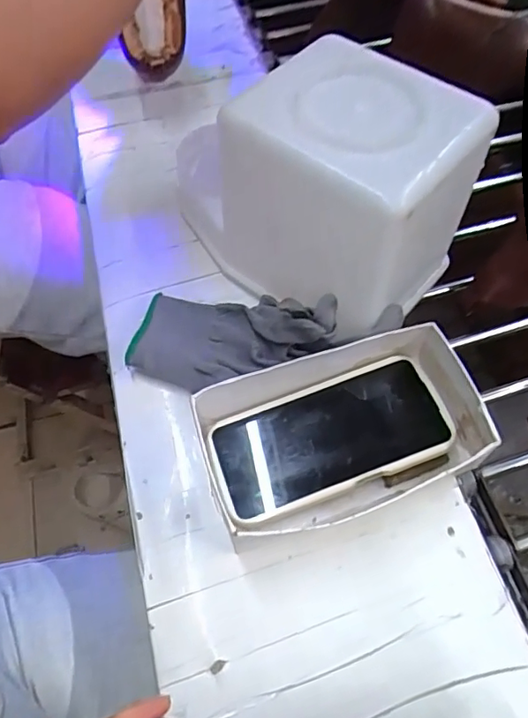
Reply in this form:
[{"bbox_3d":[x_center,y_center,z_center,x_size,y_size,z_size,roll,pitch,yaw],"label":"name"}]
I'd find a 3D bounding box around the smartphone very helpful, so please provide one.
[{"bbox_3d":[0.045,0.055,0.395,0.164,0.007,0.080,-20,57,-4],"label":"smartphone"}]

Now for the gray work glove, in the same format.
[{"bbox_3d":[-0.024,-0.020,0.430,0.162,0.038,0.085,-7,58,13],"label":"gray work glove"}]

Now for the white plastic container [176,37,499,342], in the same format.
[{"bbox_3d":[0.063,-0.119,0.427,0.148,0.167,0.134,38,66,21],"label":"white plastic container"}]

